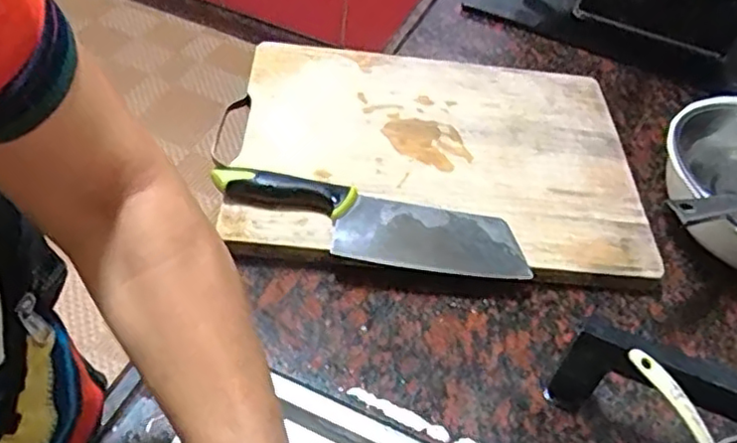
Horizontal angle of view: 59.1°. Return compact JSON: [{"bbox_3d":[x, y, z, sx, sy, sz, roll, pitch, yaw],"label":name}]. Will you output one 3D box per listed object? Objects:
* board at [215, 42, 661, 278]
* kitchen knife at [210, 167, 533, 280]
[{"bbox_3d":[0.067,-0.071,0.661,0.387,0.035,0.293,4,48,-3],"label":"board"},{"bbox_3d":[0.002,0.002,0.565,0.271,0.026,0.071,7,48,0],"label":"kitchen knife"}]

